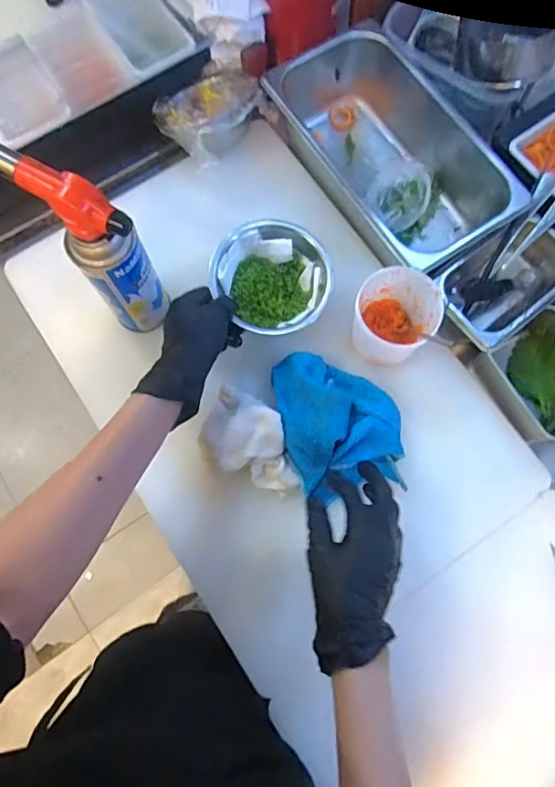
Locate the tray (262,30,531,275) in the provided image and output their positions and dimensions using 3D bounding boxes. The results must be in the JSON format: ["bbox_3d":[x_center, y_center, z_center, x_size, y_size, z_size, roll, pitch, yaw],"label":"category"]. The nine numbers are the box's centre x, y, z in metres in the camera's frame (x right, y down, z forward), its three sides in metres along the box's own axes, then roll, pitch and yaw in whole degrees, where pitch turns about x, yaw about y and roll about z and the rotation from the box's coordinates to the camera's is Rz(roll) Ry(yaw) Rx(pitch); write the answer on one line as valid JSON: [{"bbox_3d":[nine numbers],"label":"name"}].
[{"bbox_3d":[0.152,-0.310,0.673,0.211,0.106,0.338,-40,80,-10],"label":"tray"}]

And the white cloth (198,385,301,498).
[{"bbox_3d":[-0.022,0.052,0.561,0.117,0.043,0.090,22,77,5],"label":"white cloth"}]

